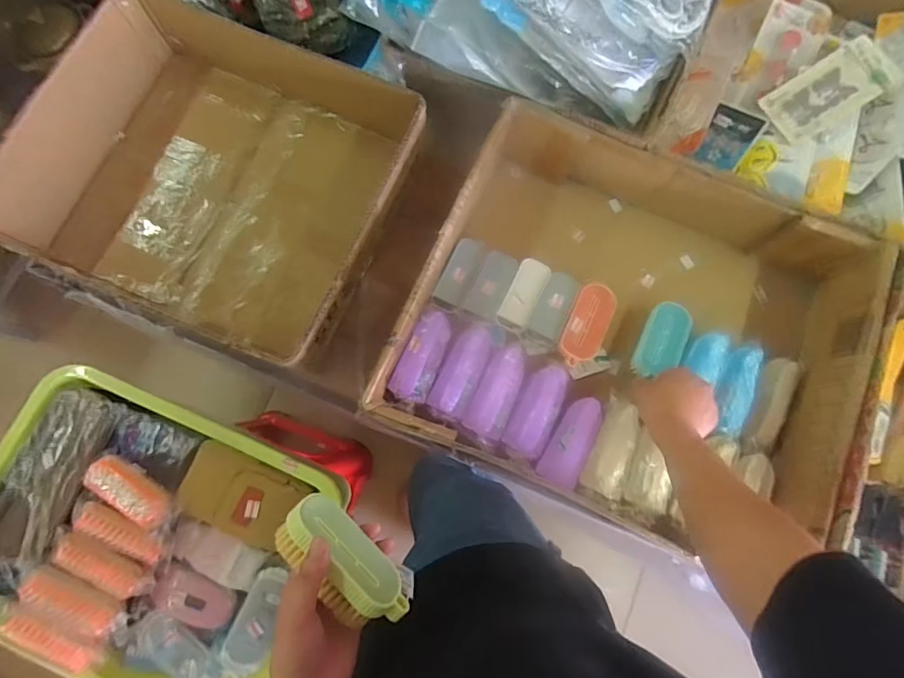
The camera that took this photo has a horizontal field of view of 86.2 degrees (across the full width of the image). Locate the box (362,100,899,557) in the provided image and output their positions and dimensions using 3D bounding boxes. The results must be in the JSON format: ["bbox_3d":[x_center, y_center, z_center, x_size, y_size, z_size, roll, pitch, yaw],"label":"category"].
[{"bbox_3d":[0.246,-0.009,0.703,0.570,0.162,0.492,25,80,4],"label":"box"}]

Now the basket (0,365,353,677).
[{"bbox_3d":[-0.450,0.291,0.688,0.480,0.081,0.391,24,80,4],"label":"basket"}]

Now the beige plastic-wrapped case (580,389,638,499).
[{"bbox_3d":[0.223,0.146,0.666,0.052,0.036,0.134,16,79,2],"label":"beige plastic-wrapped case"}]

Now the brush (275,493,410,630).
[{"bbox_3d":[-0.102,0.210,0.447,0.135,0.057,0.043,46,123,3],"label":"brush"}]

